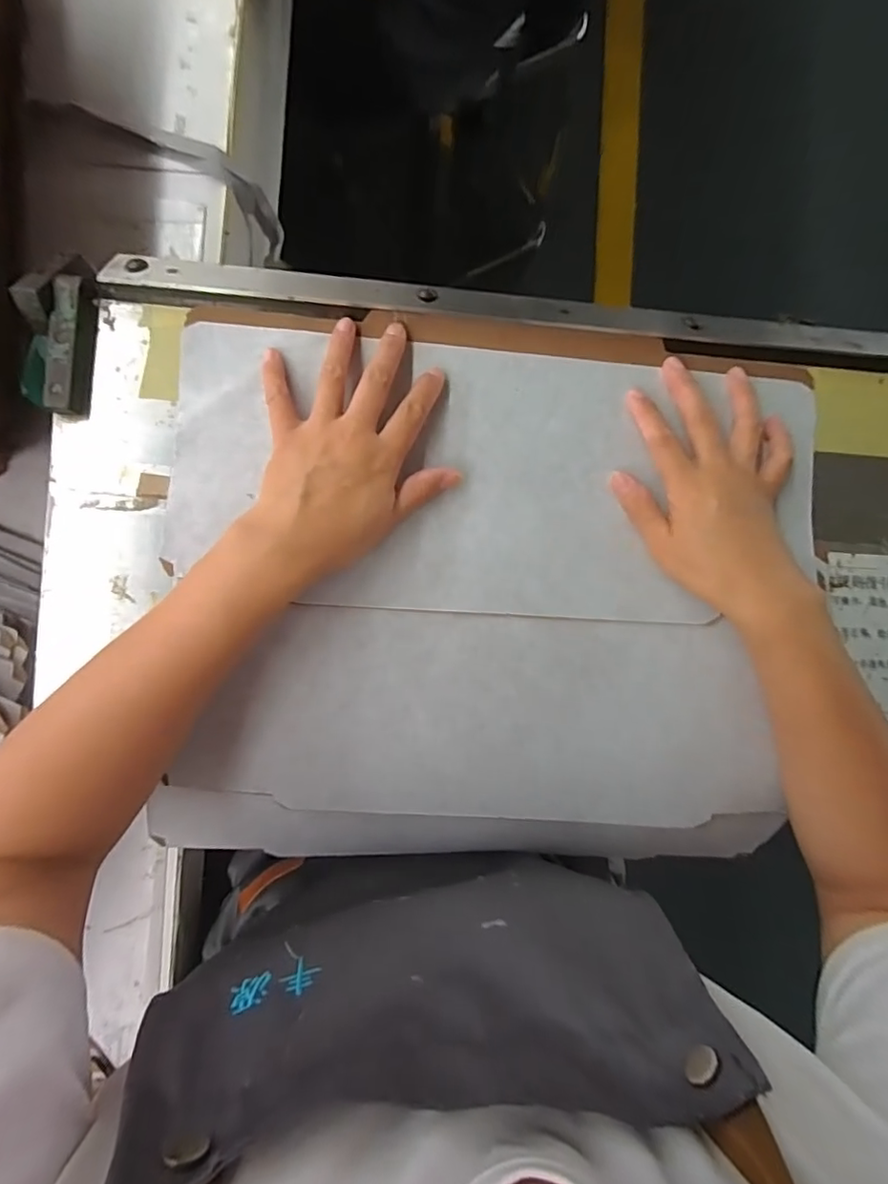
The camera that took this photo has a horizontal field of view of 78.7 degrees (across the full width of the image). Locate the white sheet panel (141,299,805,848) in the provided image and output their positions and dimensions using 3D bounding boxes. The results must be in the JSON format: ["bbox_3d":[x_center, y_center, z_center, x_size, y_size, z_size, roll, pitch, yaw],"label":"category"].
[{"bbox_3d":[0.035,0.007,0.371,0.417,0.050,0.341,3,86,-5],"label":"white sheet panel"}]

